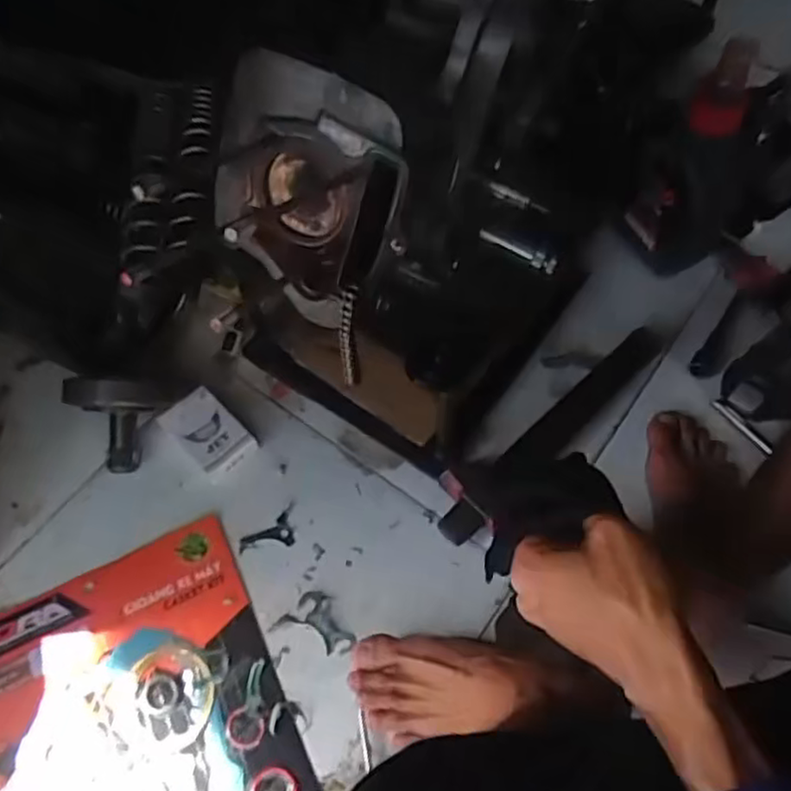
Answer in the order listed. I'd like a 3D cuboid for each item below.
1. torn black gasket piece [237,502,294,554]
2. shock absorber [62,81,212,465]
[{"bbox_3d":[-0.119,0.134,0.662,0.063,0.004,0.035,-28,66,-12],"label":"torn black gasket piece"},{"bbox_3d":[-0.248,-0.125,0.709,0.092,0.100,0.388,5,77,4],"label":"shock absorber"}]

